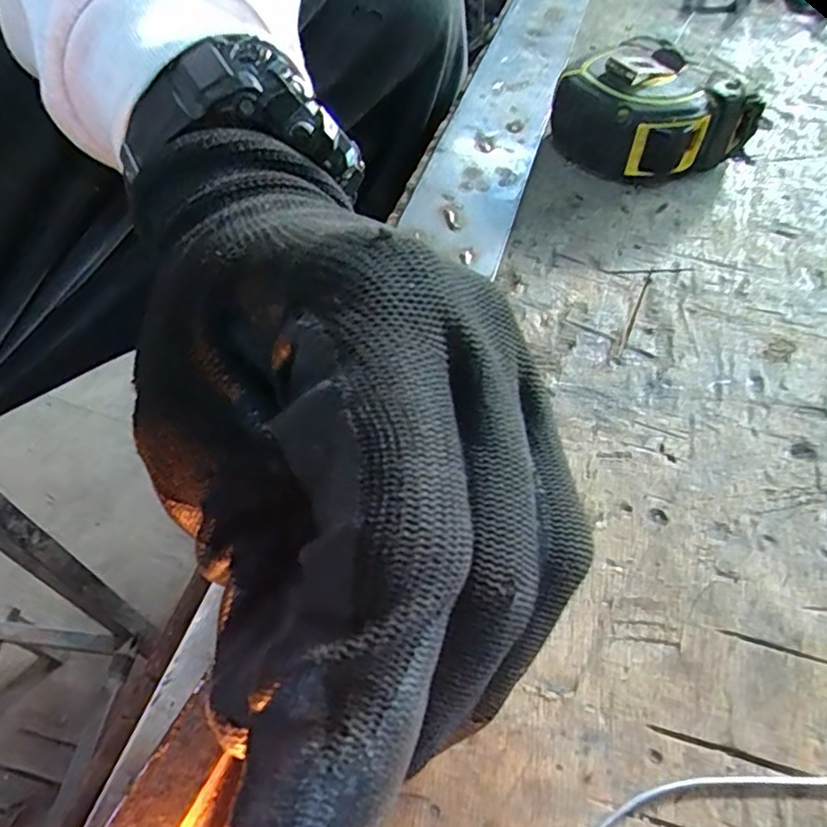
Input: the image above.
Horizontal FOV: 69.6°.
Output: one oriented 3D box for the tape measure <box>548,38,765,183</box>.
[{"bbox_3d":[0.108,-0.141,0.274,0.072,0.038,0.068,-22,56,-15],"label":"tape measure"}]

